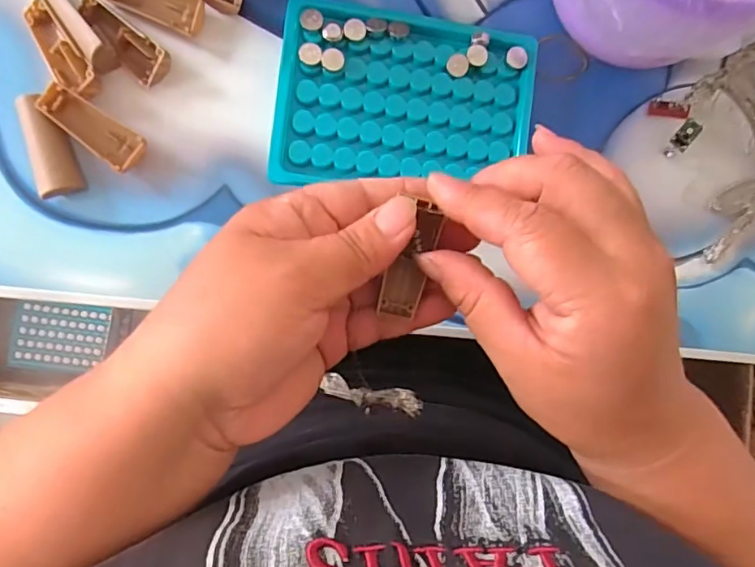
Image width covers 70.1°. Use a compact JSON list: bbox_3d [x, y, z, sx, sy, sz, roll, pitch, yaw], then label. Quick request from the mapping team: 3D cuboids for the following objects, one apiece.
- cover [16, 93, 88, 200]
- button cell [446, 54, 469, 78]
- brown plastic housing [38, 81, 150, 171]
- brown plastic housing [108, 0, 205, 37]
[{"bbox_3d":[-0.161,-0.068,0.265,0.020,0.011,0.048,-18,92,-7],"label":"cover"},{"bbox_3d":[0.042,-0.114,0.281,0.011,0.005,0.010,3,89,-7],"label":"button cell"},{"bbox_3d":[-0.140,-0.077,0.267,0.050,0.013,0.020,36,85,-6],"label":"brown plastic housing"},{"bbox_3d":[-0.114,-0.145,0.275,0.050,0.011,0.020,20,87,-7],"label":"brown plastic housing"}]

